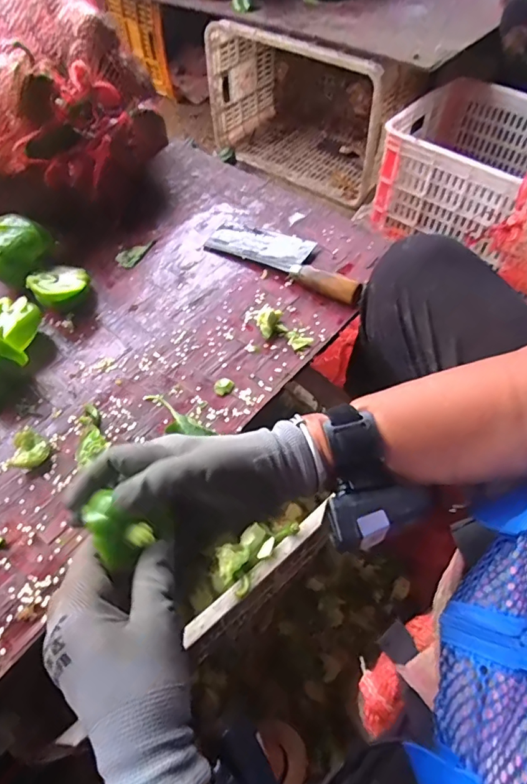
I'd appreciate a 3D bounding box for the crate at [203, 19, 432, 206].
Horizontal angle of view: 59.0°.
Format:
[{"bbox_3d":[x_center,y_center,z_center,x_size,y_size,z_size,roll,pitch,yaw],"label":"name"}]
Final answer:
[{"bbox_3d":[0.158,-0.857,1.342,0.539,0.363,0.378,30,62,18],"label":"crate"}]

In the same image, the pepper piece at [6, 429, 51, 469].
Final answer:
[{"bbox_3d":[-0.247,0.061,0.494,0.036,0.016,0.043,1,57,0],"label":"pepper piece"}]

